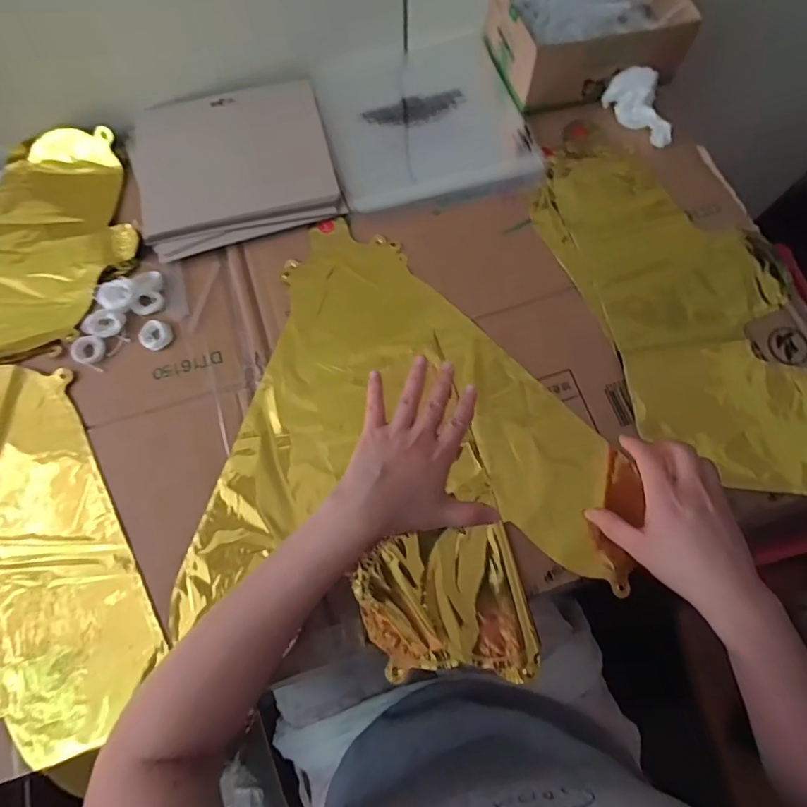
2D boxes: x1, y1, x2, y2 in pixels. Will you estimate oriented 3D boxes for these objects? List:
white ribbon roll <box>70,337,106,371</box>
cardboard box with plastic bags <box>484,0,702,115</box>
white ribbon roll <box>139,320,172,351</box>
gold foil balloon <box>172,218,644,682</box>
[{"bbox_3d":[-0.284,-0.047,0.443,0.035,0.007,0.027,27,74,9],"label":"white ribbon roll"},{"bbox_3d":[0.192,-0.404,0.519,0.198,0.070,0.142,-10,72,-3],"label":"cardboard box with plastic bags"},{"bbox_3d":[-0.229,-0.064,0.450,0.027,0.006,0.030,-28,74,-8],"label":"white ribbon roll"},{"bbox_3d":[0.030,0.032,0.428,0.345,0.019,0.363,12,74,3],"label":"gold foil balloon"}]

